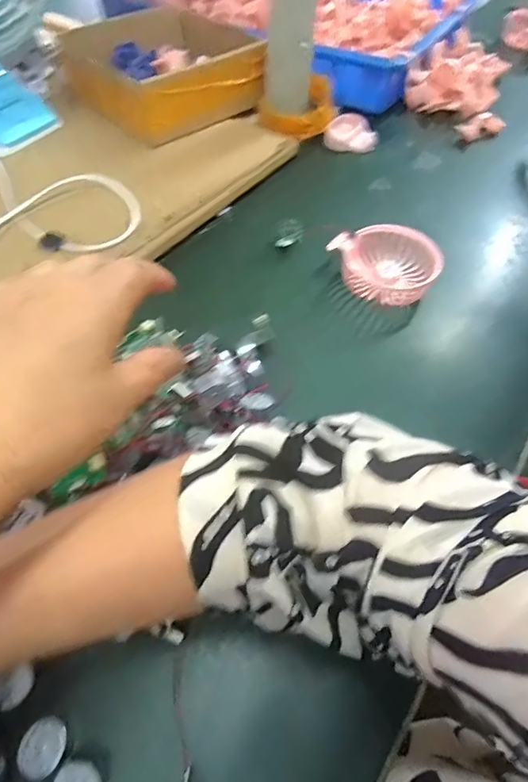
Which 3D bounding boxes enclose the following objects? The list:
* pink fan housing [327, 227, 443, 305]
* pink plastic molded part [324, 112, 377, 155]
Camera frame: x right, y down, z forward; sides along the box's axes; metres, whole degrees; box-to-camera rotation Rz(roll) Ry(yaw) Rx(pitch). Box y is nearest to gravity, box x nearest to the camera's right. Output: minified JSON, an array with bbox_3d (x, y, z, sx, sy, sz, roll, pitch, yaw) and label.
[{"bbox_3d":[0.116,-0.126,0.455,0.102,0.033,0.080,34,62,19],"label":"pink fan housing"},{"bbox_3d":[0.112,-0.330,0.594,0.066,0.030,0.045,9,56,4],"label":"pink plastic molded part"}]

